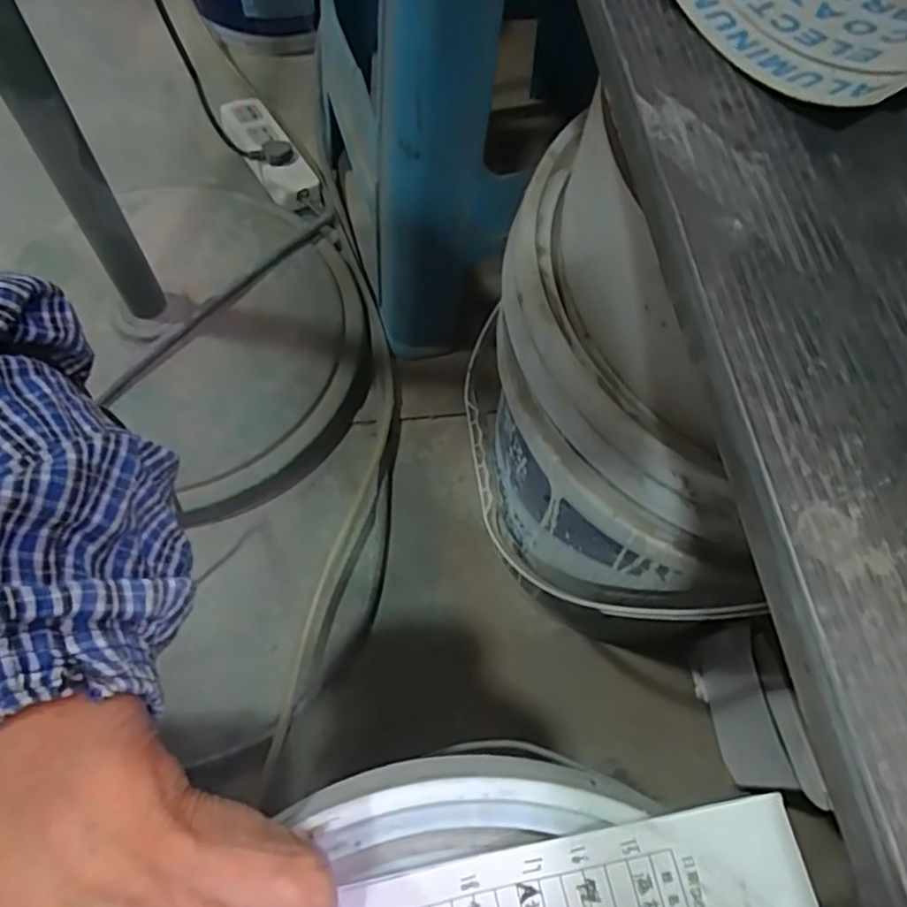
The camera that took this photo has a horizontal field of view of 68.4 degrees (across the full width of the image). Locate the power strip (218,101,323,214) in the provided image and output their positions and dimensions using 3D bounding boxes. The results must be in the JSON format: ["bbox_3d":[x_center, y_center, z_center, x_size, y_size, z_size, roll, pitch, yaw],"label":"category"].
[{"bbox_3d":[-0.242,-0.392,0.869,0.066,0.030,0.201,-28,70,-15],"label":"power strip"}]

